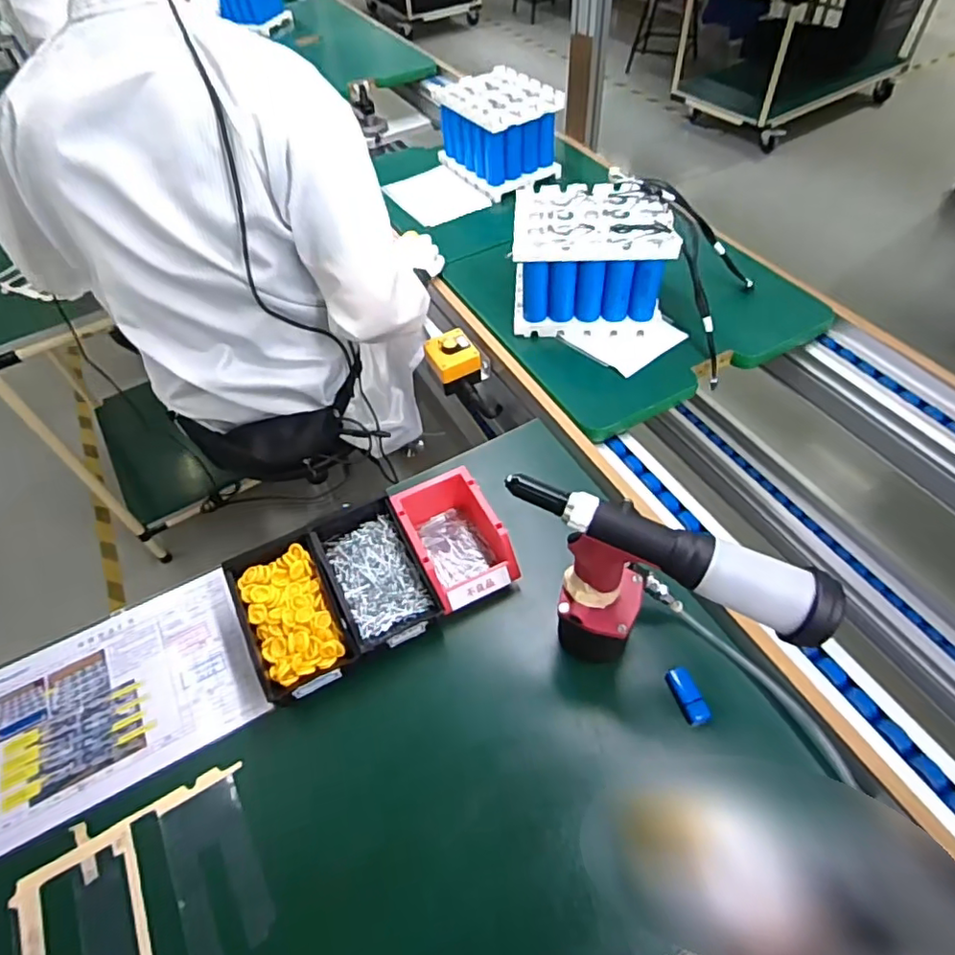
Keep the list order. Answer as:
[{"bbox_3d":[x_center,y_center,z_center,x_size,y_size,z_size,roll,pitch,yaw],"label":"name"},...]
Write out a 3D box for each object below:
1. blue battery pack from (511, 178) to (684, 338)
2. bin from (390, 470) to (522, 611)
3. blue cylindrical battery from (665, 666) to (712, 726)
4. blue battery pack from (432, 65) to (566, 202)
[{"bbox_3d":[0.177,-0.347,0.926,0.228,0.156,0.177,1,53,5],"label":"blue battery pack"},{"bbox_3d":[-0.028,0.080,0.733,0.107,0.083,0.165,-23,55,-13],"label":"bin"},{"bbox_3d":[0.226,0.237,0.627,0.023,0.026,0.059,-18,54,-9],"label":"blue cylindrical battery"},{"bbox_3d":[0.044,-0.741,1.241,0.186,0.153,0.231,-27,56,-15],"label":"blue battery pack"}]

